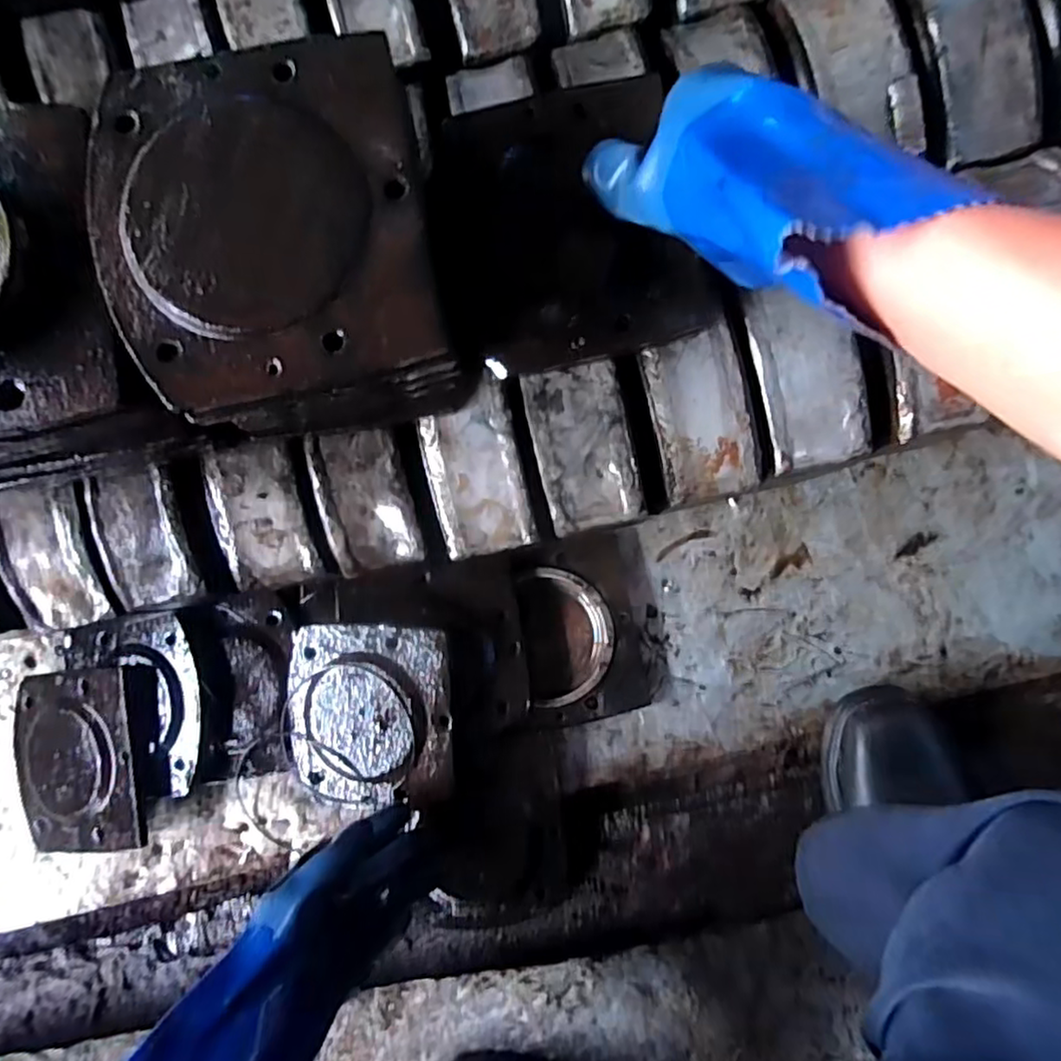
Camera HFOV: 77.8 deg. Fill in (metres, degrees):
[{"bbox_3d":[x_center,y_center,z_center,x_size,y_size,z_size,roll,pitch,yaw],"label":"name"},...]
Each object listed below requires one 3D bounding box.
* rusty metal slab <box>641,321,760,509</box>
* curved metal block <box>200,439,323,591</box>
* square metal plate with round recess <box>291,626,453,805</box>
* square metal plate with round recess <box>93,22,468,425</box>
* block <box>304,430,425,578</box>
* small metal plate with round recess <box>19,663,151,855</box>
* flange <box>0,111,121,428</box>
[{"bbox_3d":[0.108,-0.072,0.419,0.056,0.029,0.099,-13,87,4],"label":"rusty metal slab"},{"bbox_3d":[-0.178,-0.011,0.436,0.057,0.032,0.091,-12,88,4],"label":"curved metal block"},{"bbox_3d":[-0.133,0.154,0.541,0.142,0.011,0.151,-1,95,12],"label":"square metal plate with round recess"},{"bbox_3d":[-0.121,-0.136,0.305,0.146,0.032,0.173,-11,88,4],"label":"square metal plate with round recess"},{"bbox_3d":[-0.108,-0.022,0.442,0.059,0.032,0.093,-12,101,4],"label":"block"},{"bbox_3d":[-0.405,0.206,0.588,0.134,0.017,0.161,-4,91,16],"label":"small metal plate with round recess"},{"bbox_3d":[-0.276,-0.123,0.306,0.150,0.042,0.163,-9,88,5],"label":"flange"}]

